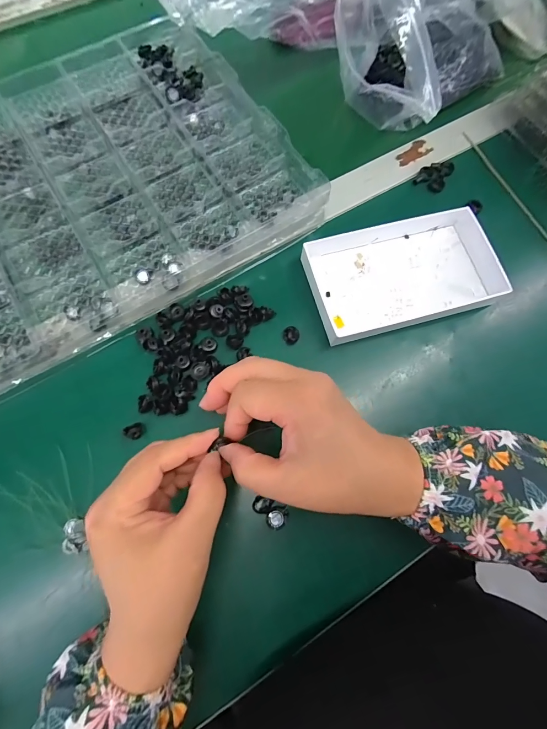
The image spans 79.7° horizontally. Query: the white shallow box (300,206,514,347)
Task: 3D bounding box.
[{"bbox_3d":[0.123,-0.094,0.321,0.172,0.021,0.111,-15,75,-6],"label":"white shallow box"}]

